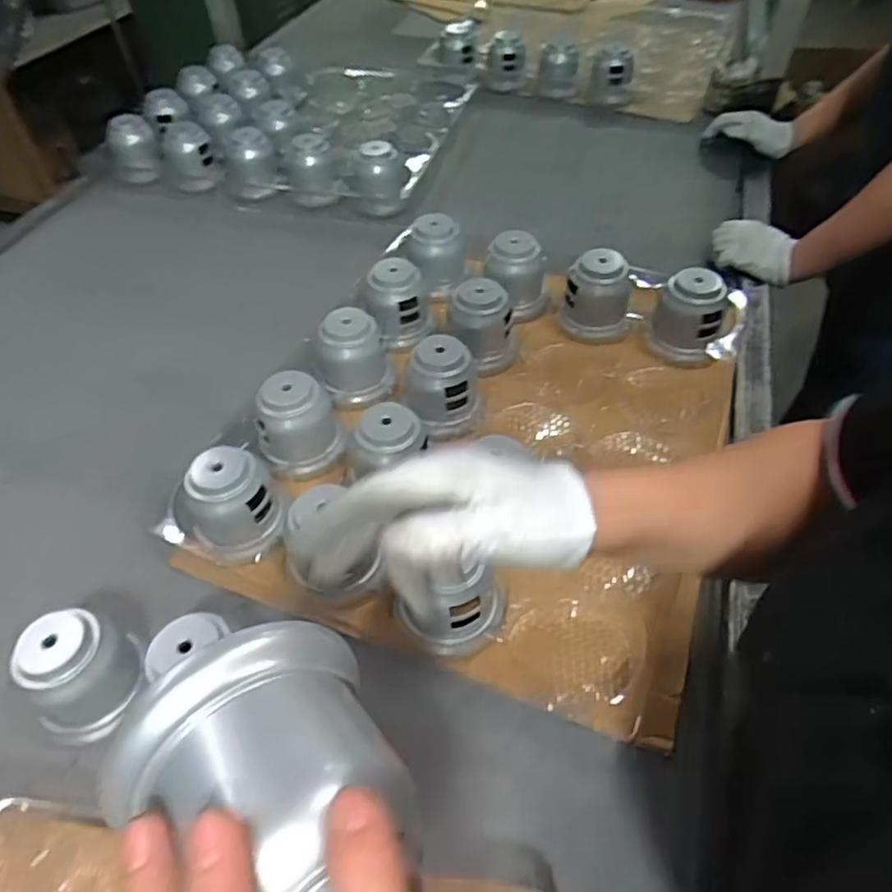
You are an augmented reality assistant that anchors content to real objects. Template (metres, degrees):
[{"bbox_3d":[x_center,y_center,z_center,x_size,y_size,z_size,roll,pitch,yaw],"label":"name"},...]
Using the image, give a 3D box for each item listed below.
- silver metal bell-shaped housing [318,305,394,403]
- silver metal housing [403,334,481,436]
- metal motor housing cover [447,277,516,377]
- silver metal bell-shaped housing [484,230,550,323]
[{"bbox_3d":[-0.097,-0.095,0.693,0.080,0.080,0.065,-16,49,-12],"label":"silver metal bell-shaped housing"},{"bbox_3d":[-0.002,-0.058,0.657,0.079,0.082,0.077,-4,48,-1],"label":"silver metal housing"},{"bbox_3d":[0.041,-0.135,0.723,0.076,0.080,0.070,6,48,7],"label":"metal motor housing cover"},{"bbox_3d":[0.084,-0.208,0.783,0.073,0.079,0.065,-14,49,-10],"label":"silver metal bell-shaped housing"}]

